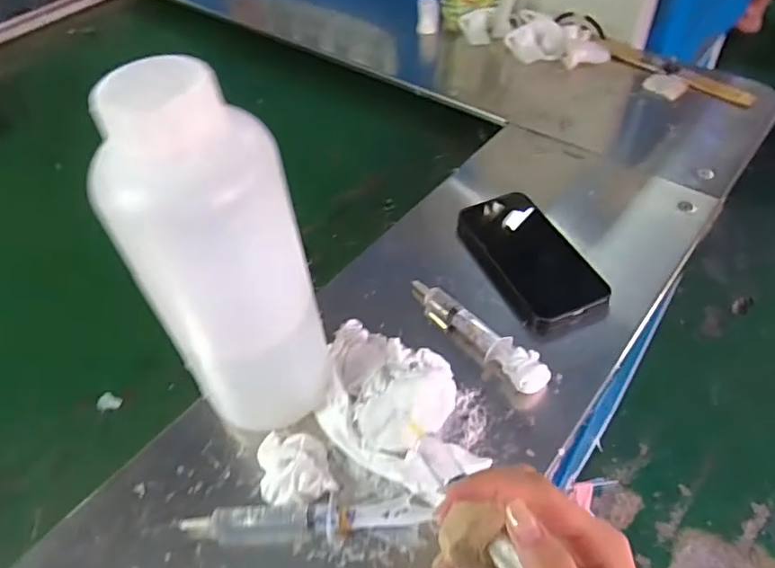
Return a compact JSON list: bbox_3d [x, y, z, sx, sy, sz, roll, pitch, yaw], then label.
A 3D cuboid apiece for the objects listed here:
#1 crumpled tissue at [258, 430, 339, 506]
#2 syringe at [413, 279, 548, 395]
[{"bbox_3d":[-0.062,0.120,0.384,0.046,0.019,0.051,-14,50,-7],"label":"crumpled tissue"},{"bbox_3d":[0.069,0.034,0.448,0.028,0.030,0.132,-32,55,-21],"label":"syringe"}]

